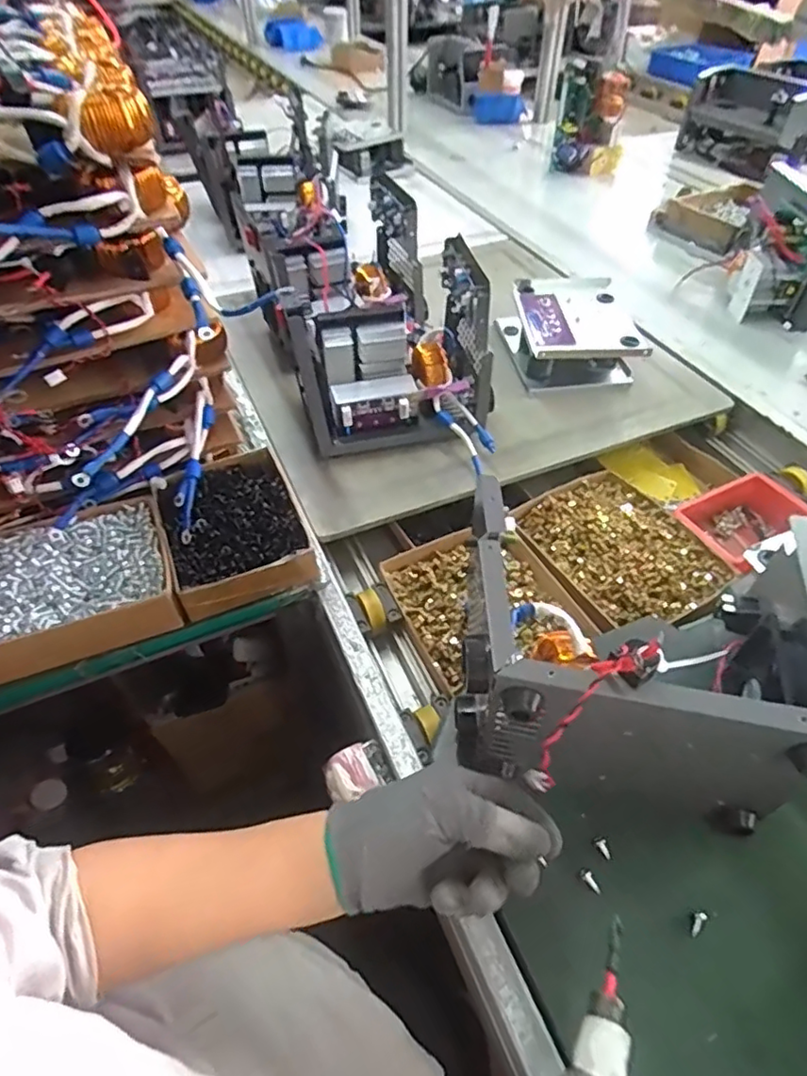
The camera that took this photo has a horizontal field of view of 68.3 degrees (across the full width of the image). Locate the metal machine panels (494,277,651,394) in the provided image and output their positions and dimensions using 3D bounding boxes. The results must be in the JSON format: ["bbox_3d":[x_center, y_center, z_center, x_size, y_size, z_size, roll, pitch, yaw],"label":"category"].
[{"bbox_3d":[0.234,-0.284,0.851,0.163,0.082,0.197,-3,48,-2],"label":"metal machine panels"}]

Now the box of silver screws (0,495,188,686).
[{"bbox_3d":[-0.328,0.049,0.554,0.210,0.044,0.139,-19,51,-15],"label":"box of silver screws"}]

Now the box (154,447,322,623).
[{"bbox_3d":[-0.174,-0.009,0.617,0.130,0.058,0.175,-17,50,-14],"label":"box"}]

